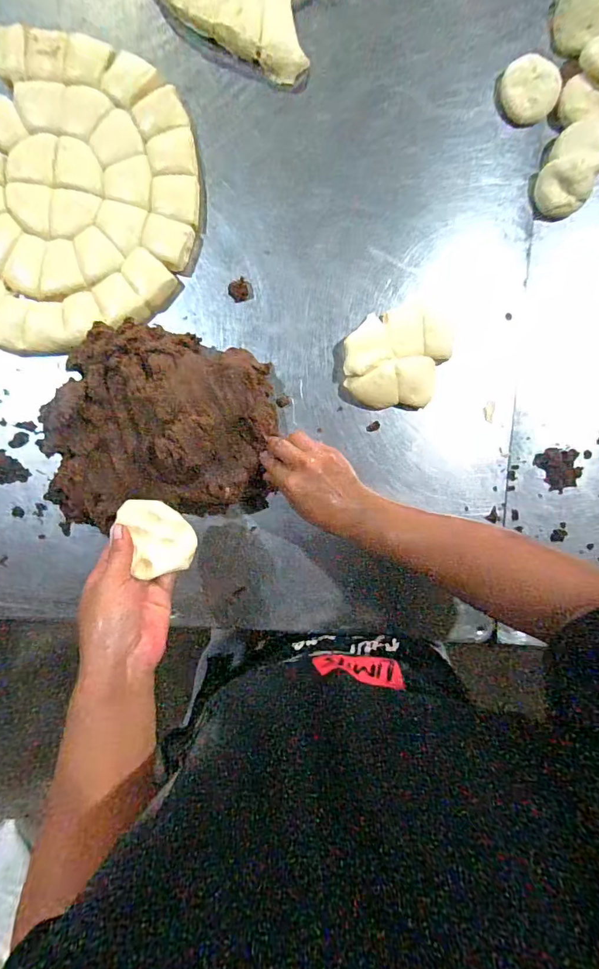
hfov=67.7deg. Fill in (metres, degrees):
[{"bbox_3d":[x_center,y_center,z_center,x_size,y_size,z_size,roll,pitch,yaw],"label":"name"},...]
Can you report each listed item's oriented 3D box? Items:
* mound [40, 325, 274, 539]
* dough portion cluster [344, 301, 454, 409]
[{"bbox_3d":[-0.155,-0.067,0.490,0.250,0.090,0.213,-6,95,-2],"label":"mound"},{"bbox_3d":[0.119,-0.152,0.525,0.129,0.030,0.119,-2,95,-2],"label":"dough portion cluster"}]

